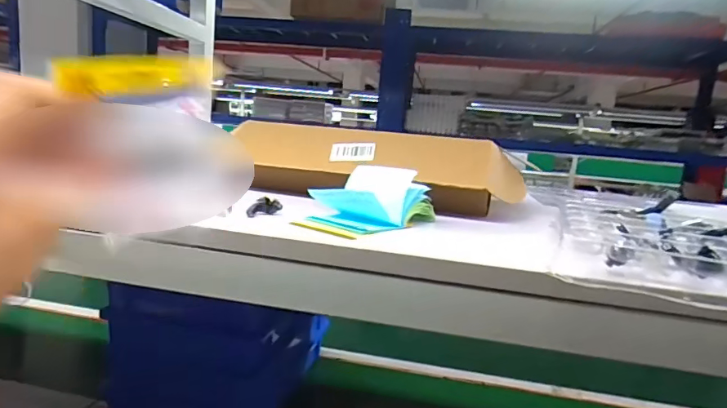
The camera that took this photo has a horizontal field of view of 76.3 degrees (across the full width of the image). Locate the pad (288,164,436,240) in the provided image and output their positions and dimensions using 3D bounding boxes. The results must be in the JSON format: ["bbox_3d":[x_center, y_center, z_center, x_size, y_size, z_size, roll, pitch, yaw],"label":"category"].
[{"bbox_3d":[0.004,-0.006,0.446,0.077,0.055,0.124,12,12,35],"label":"pad"}]

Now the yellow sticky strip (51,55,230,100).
[{"bbox_3d":[-0.125,-0.076,0.272,0.095,0.021,0.008,-18,22,-39],"label":"yellow sticky strip"}]

